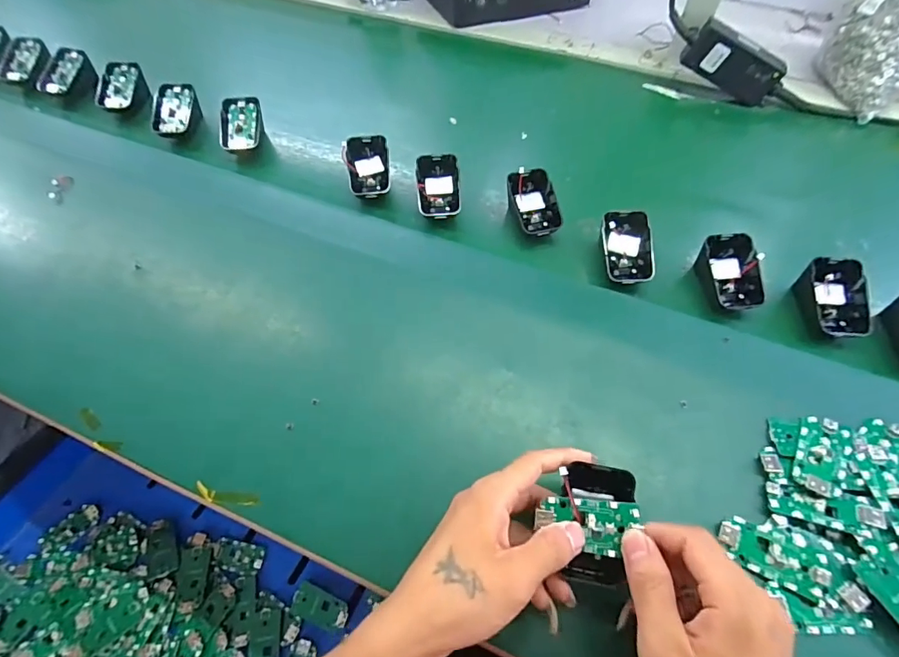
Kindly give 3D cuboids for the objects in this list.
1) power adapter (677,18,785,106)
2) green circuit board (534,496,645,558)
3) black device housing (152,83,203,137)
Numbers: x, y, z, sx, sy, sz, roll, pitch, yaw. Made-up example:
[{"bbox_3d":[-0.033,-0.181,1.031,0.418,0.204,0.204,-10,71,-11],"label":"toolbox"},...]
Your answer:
[{"bbox_3d":[0.356,-0.330,0.568,0.120,0.054,0.030,27,59,-8],"label":"power adapter"},{"bbox_3d":[0.084,0.120,0.277,0.062,0.004,0.031,3,79,4],"label":"green circuit board"},{"bbox_3d":[-0.333,-0.261,0.553,0.045,0.041,0.066,3,57,3],"label":"black device housing"}]

